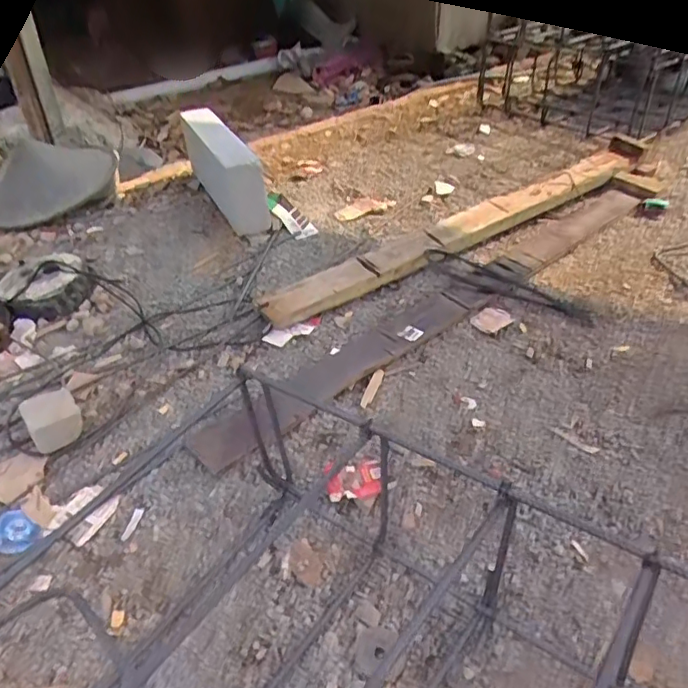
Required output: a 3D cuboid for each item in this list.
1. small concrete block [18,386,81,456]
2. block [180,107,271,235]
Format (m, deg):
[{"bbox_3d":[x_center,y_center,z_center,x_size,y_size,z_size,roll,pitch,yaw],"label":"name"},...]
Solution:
[{"bbox_3d":[-0.518,0.142,1.062,0.089,0.073,0.101,-27,44,-24],"label":"small concrete block"},{"bbox_3d":[-0.331,-0.482,1.615,0.071,0.221,0.444,-22,43,-20],"label":"block"}]

